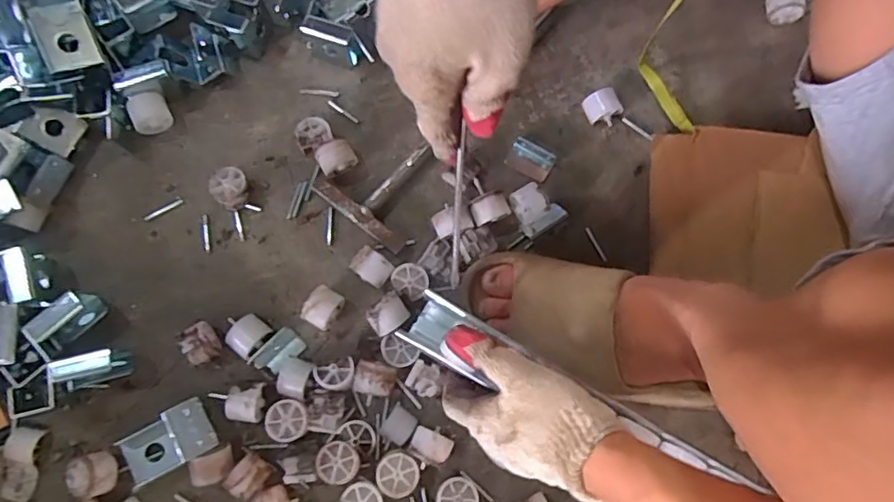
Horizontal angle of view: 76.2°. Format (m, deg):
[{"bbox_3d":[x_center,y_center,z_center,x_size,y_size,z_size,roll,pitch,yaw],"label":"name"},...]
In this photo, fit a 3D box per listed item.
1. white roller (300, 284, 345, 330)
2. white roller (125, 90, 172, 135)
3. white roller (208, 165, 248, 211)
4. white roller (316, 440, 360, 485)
[{"bbox_3d":[-0.112,0.051,0.516,0.026,0.031,0.035,31,79,5],"label":"white roller"},{"bbox_3d":[-0.287,-0.132,0.550,0.038,0.033,0.029,-32,80,-8],"label":"white roller"},{"bbox_3d":[-0.203,-0.058,0.538,0.035,0.025,0.034,0,78,-2],"label":"white roller"},{"bbox_3d":[-0.092,0.179,0.487,0.034,0.023,0.033,0,78,-2],"label":"white roller"}]

